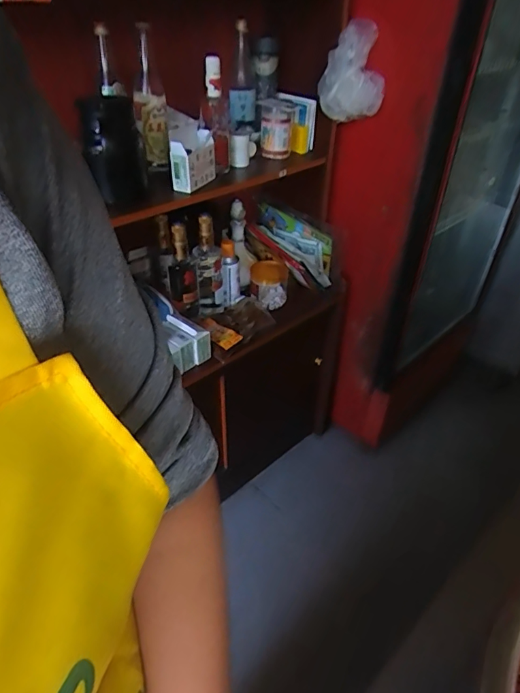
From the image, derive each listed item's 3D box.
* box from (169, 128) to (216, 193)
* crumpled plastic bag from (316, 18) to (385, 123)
[{"bbox_3d":[-0.130,-0.373,0.920,0.047,0.095,0.112,18,42,23],"label":"box"},{"bbox_3d":[0.194,-0.574,0.969,0.134,0.177,0.093,4,39,7],"label":"crumpled plastic bag"}]

